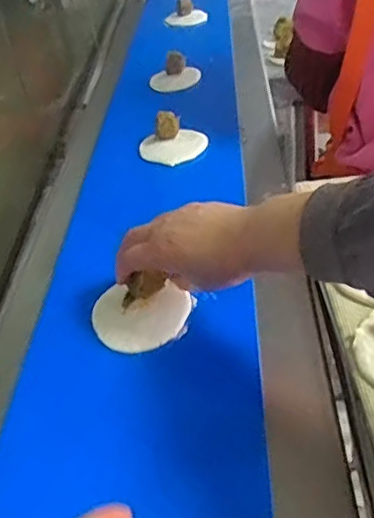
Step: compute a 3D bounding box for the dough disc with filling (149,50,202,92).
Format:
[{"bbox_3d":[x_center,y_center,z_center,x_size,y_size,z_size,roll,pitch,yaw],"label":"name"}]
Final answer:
[{"bbox_3d":[-0.021,-0.310,1.010,0.088,0.044,0.077,-7,35,0],"label":"dough disc with filling"}]

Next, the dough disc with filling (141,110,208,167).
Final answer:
[{"bbox_3d":[-0.019,-0.157,0.786,0.086,0.041,0.087,-5,36,3],"label":"dough disc with filling"}]

